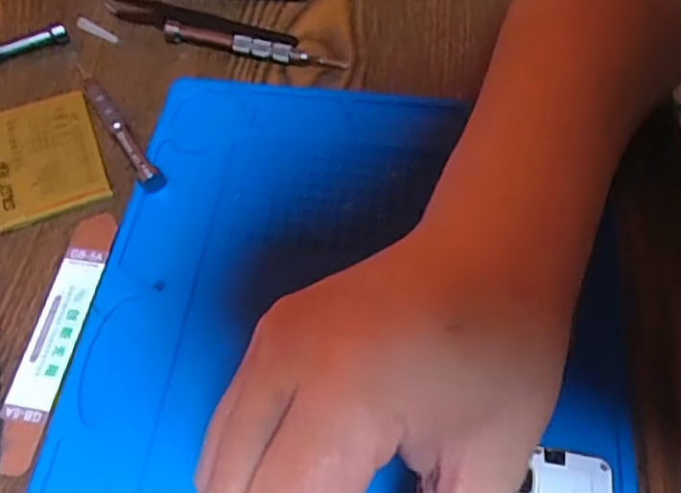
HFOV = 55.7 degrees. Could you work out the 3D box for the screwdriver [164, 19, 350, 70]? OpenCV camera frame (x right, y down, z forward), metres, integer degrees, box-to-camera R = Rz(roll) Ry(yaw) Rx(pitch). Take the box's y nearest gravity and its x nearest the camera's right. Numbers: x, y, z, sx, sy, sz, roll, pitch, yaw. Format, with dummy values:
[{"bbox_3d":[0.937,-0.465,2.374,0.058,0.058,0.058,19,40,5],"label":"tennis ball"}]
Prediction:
[{"bbox_3d":[-0.049,-0.110,0.360,0.108,0.012,0.010,16,62,10],"label":"screwdriver"}]

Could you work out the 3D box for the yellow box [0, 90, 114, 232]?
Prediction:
[{"bbox_3d":[-0.153,-0.047,0.329,0.056,0.004,0.076,-21,62,-10],"label":"yellow box"}]

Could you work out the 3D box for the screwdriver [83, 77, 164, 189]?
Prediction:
[{"bbox_3d":[-0.116,-0.062,0.333,0.011,0.011,0.091,-31,64,-15],"label":"screwdriver"}]

